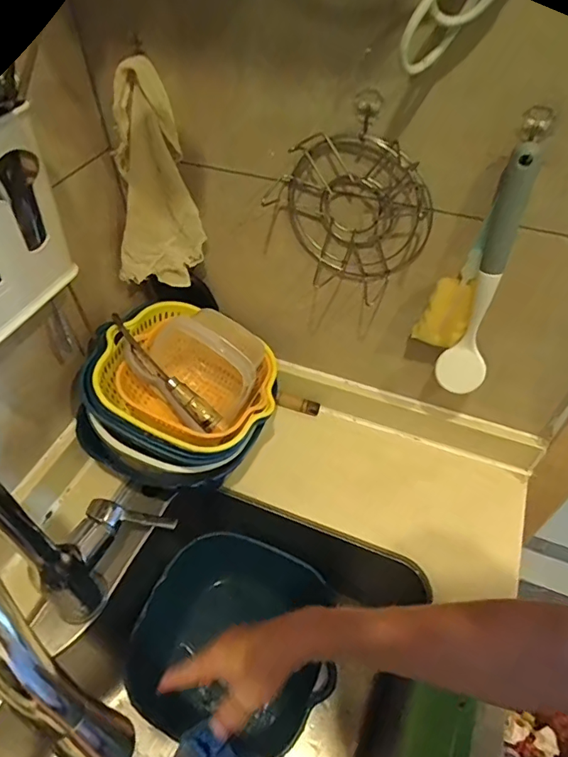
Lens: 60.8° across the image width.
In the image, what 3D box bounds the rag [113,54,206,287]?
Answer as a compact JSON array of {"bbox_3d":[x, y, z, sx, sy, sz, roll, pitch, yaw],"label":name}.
[{"bbox_3d":[-0.155,-0.219,0.546,0.098,0.234,0.061,-17,51,-14],"label":"rag"}]

